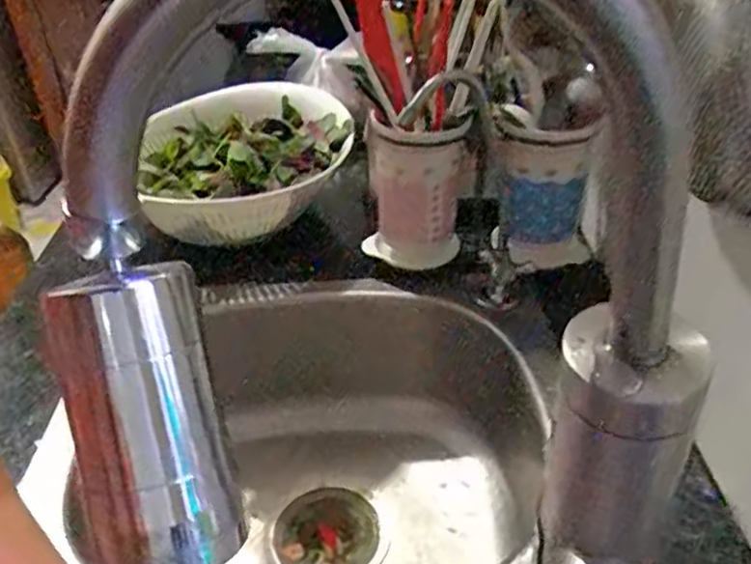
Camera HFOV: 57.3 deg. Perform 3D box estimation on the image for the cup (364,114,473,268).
[{"bbox_3d":[0.040,-0.081,0.621,0.094,0.131,0.078,3,36,6],"label":"cup"}]

